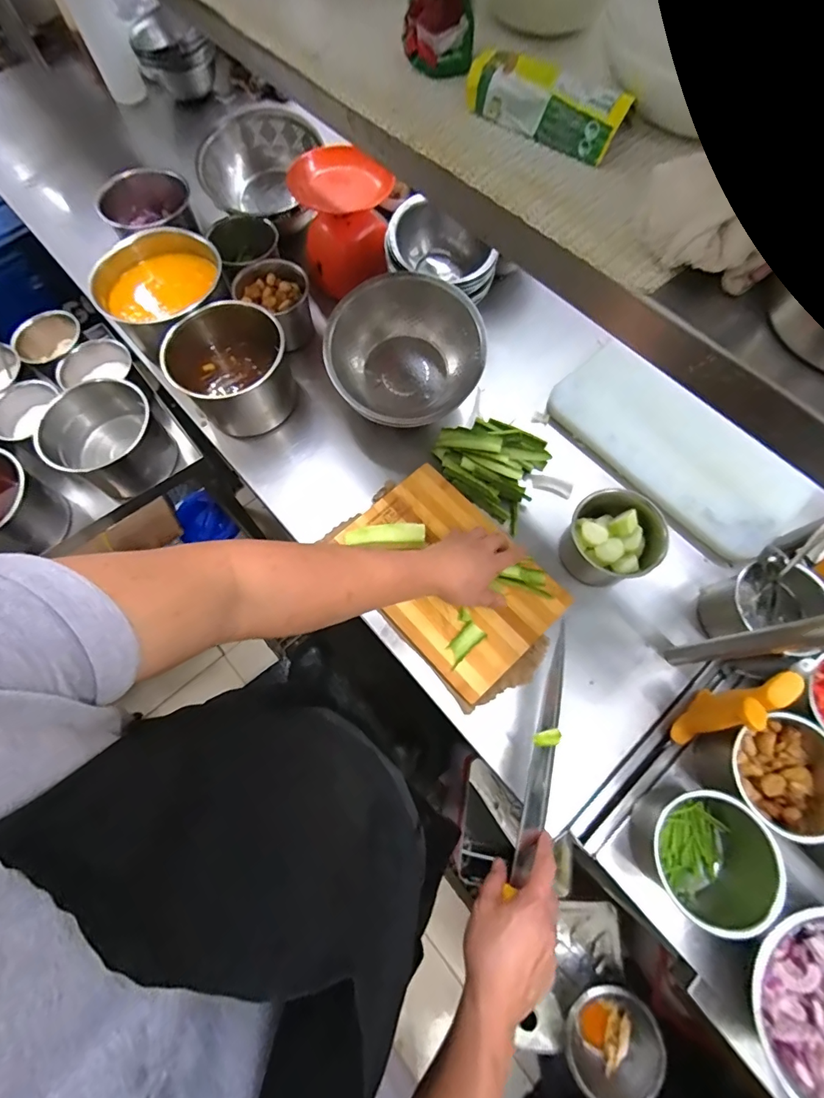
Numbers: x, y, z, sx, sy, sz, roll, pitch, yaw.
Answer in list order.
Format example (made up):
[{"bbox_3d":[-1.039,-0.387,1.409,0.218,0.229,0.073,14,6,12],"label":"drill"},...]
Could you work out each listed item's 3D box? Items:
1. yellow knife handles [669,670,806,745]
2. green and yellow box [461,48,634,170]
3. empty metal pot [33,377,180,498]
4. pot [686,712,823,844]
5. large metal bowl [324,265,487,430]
[{"bbox_3d":[0.367,0.184,0.508,0.103,0.144,0.032,-35,74,-11],"label":"yellow knife handles"},{"bbox_3d":[0.094,-0.313,0.306,0.109,0.031,0.028,32,74,11],"label":"green and yellow box"},{"bbox_3d":[-0.513,-0.176,0.752,0.173,0.122,0.171,0,70,1],"label":"empty metal pot"},{"bbox_3d":[0.425,0.259,0.507,0.131,0.093,0.121,0,70,1],"label":"pot"},{"bbox_3d":[-0.010,-0.292,0.664,0.226,0.117,0.200,-20,71,-6],"label":"large metal bowl"}]

